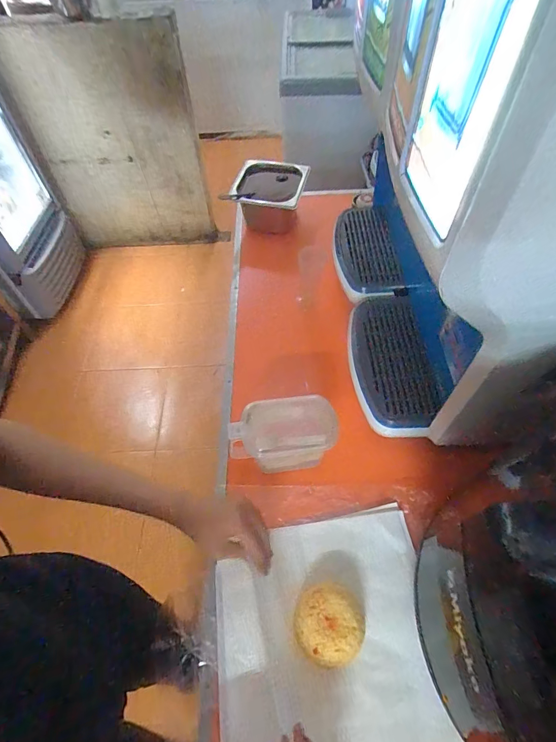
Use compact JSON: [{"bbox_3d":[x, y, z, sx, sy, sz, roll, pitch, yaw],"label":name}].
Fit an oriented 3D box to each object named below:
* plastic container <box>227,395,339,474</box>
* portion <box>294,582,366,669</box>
[{"bbox_3d":[0.006,0.100,0.560,0.153,0.107,0.076,-4,55,-3],"label":"plastic container"},{"bbox_3d":[0.062,0.309,0.455,0.082,0.040,0.080,0,55,0],"label":"portion"}]

